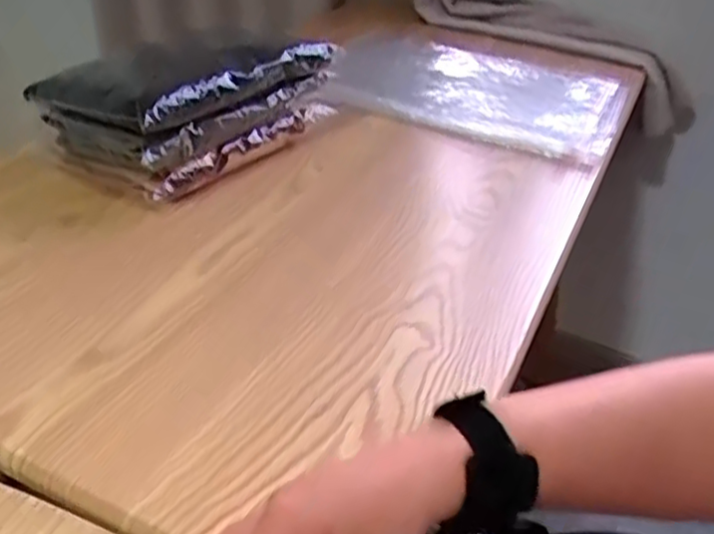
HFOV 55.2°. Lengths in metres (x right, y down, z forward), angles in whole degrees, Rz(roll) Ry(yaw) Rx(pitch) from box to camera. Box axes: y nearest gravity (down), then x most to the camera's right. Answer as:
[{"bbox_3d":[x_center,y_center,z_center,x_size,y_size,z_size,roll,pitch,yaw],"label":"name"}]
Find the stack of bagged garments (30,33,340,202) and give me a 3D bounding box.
[{"bbox_3d":[-0.173,-0.180,0.746,0.178,0.119,0.273,24,40,27],"label":"stack of bagged garments"}]

